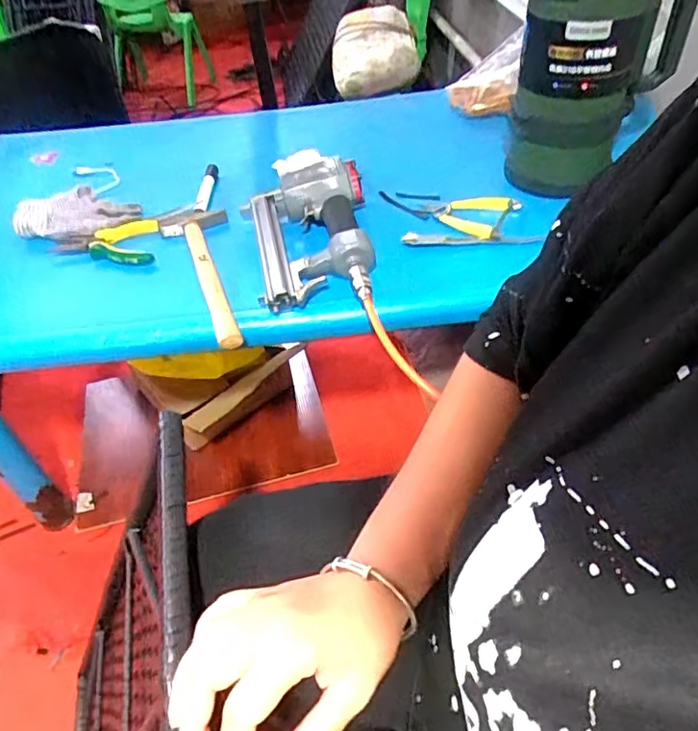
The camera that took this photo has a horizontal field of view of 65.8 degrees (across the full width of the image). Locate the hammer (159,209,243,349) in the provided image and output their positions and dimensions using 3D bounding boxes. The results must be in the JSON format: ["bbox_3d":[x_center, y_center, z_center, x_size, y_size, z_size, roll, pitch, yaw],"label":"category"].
[{"bbox_3d":[-0.170,-0.124,0.678,0.088,0.029,0.284,-19,50,-14],"label":"hammer"}]

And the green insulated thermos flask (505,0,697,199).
[{"bbox_3d":[0.306,-0.393,0.659,0.172,0.366,0.140,20,52,20],"label":"green insulated thermos flask"}]

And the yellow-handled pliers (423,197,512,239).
[{"bbox_3d":[0.154,-0.209,0.737,0.110,0.019,0.091,22,53,21],"label":"yellow-handled pliers"}]

